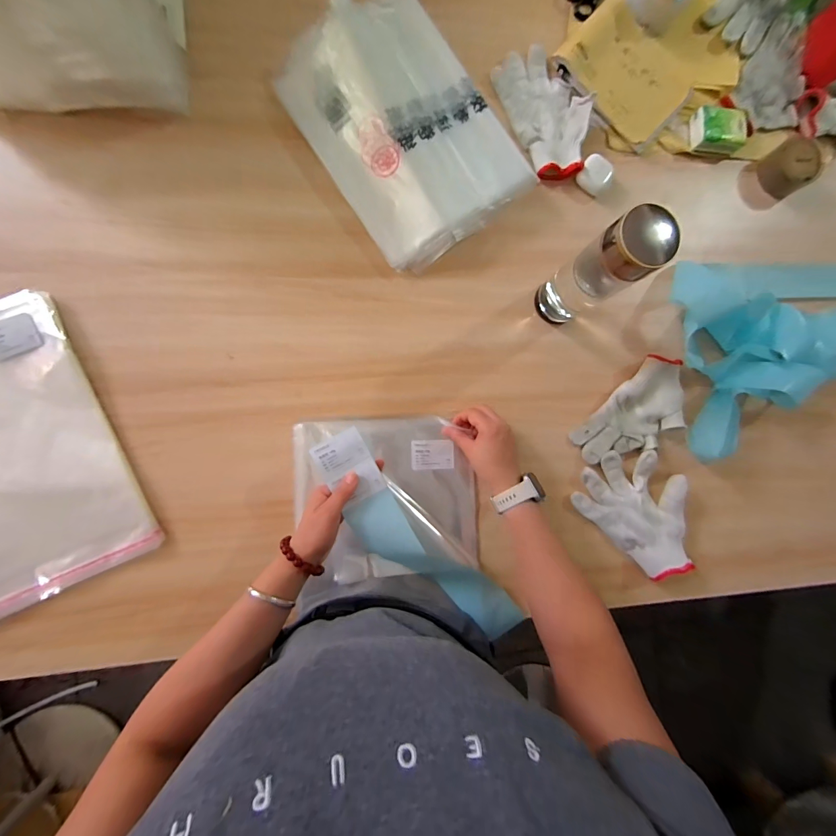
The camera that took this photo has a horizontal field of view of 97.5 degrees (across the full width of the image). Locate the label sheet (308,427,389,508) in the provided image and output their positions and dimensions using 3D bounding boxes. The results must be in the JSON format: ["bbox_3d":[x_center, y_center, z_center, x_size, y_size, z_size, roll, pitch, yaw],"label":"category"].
[{"bbox_3d":[-0.080,0.058,0.426,0.058,0.011,0.080,-29,92,-6],"label":"label sheet"}]

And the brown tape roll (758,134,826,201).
[{"bbox_3d":[0.579,-0.391,0.571,0.057,0.049,0.071,-35,94,-8],"label":"brown tape roll"}]

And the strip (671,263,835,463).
[{"bbox_3d":[0.626,-0.108,0.544,0.475,0.065,0.271,-5,89,-8],"label":"strip"}]

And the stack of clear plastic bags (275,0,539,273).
[{"bbox_3d":[-0.021,-0.386,0.490,0.230,0.040,0.325,-37,94,-7],"label":"stack of clear plastic bags"}]

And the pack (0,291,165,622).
[{"bbox_3d":[-0.503,0.050,0.437,0.252,0.025,0.348,-23,93,-8],"label":"pack"}]

